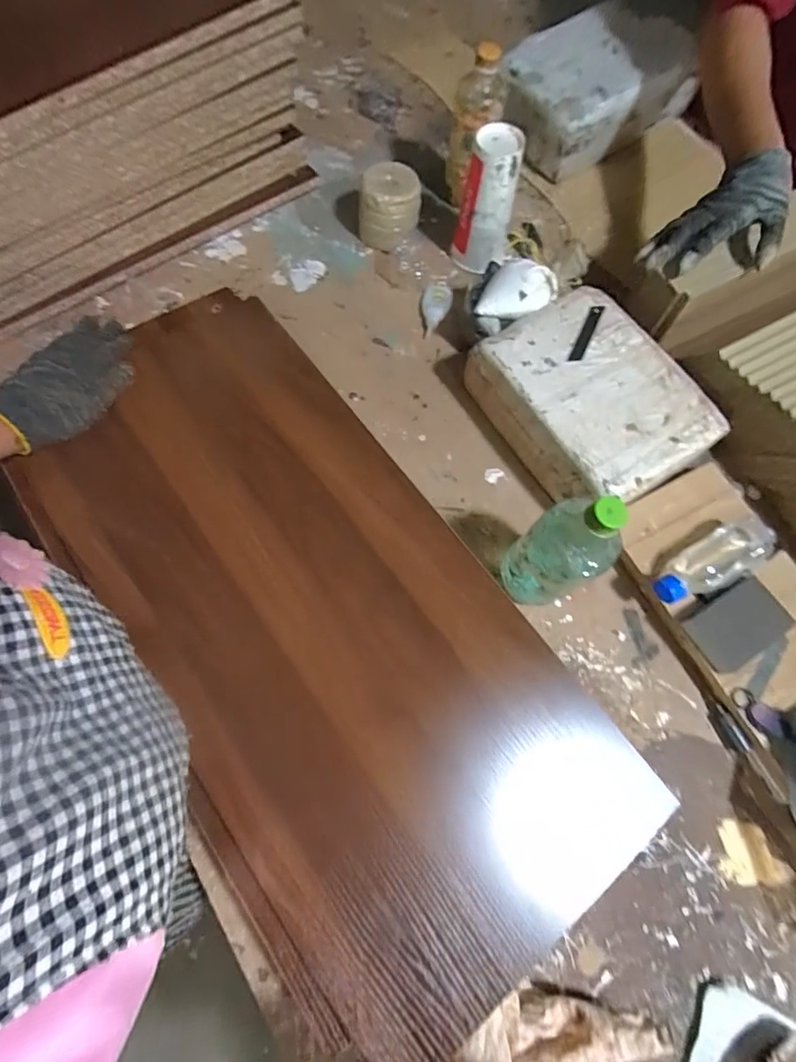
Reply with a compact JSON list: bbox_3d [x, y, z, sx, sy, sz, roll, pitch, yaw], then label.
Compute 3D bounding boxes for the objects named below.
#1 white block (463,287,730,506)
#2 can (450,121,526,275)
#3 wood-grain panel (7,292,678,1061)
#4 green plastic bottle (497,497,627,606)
[{"bbox_3d":[0.235,-0.158,0.623,0.200,0.099,0.256,-30,75,-11],"label":"white block"},{"bbox_3d":[0.121,-0.448,0.675,0.076,0.156,0.066,8,71,1],"label":"can"},{"bbox_3d":[-0.101,0.060,0.487,0.327,0.023,0.715,-35,73,-12],"label":"wood-grain panel"},{"bbox_3d":[0.157,0.027,0.498,0.068,0.201,0.074,1,71,-2],"label":"green plastic bottle"}]

